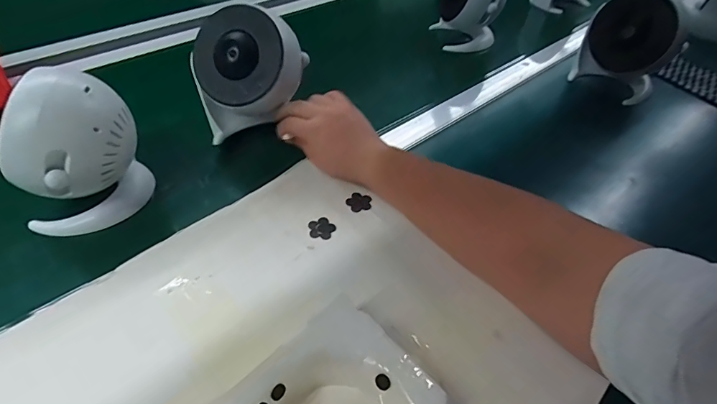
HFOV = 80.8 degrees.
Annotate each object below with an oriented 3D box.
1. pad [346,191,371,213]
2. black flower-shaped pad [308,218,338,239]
[{"bbox_3d":[0.001,0.000,0.437,0.026,0.004,0.026,29,50,24],"label":"pad"},{"bbox_3d":[-0.037,0.026,0.413,0.025,0.004,0.025,21,47,18],"label":"black flower-shaped pad"}]

